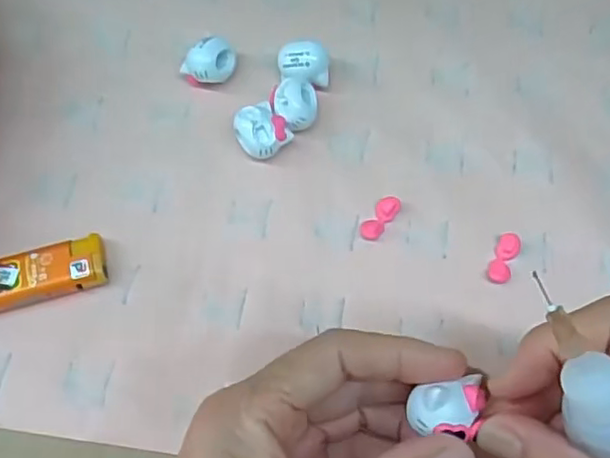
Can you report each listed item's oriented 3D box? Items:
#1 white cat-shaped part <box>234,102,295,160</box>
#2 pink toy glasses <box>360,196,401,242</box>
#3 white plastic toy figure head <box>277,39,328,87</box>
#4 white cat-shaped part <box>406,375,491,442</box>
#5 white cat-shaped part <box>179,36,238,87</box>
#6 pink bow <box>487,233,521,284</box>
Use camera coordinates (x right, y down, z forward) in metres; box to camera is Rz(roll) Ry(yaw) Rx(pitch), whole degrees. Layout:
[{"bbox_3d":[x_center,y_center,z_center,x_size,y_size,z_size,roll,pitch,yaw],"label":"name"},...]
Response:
[{"bbox_3d":[-0.022,-0.045,0.296,0.023,0.019,0.024,0,69,0],"label":"white cat-shaped part"},{"bbox_3d":[0.034,-0.005,0.287,0.010,0.006,0.024,36,74,12],"label":"pink toy glasses"},{"bbox_3d":[0.000,-0.080,0.310,0.024,0.020,0.021,-7,69,-3],"label":"white plastic toy figure head"},{"bbox_3d":[0.049,0.059,0.204,0.026,0.010,0.018,-9,70,-3],"label":"white cat-shaped part"},{"bbox_3d":[-0.046,-0.081,0.309,0.027,0.020,0.018,-35,73,-13],"label":"white cat-shaped part"},{"bbox_3d":[0.089,0.013,0.280,0.010,0.007,0.023,23,70,8],"label":"pink bow"}]

